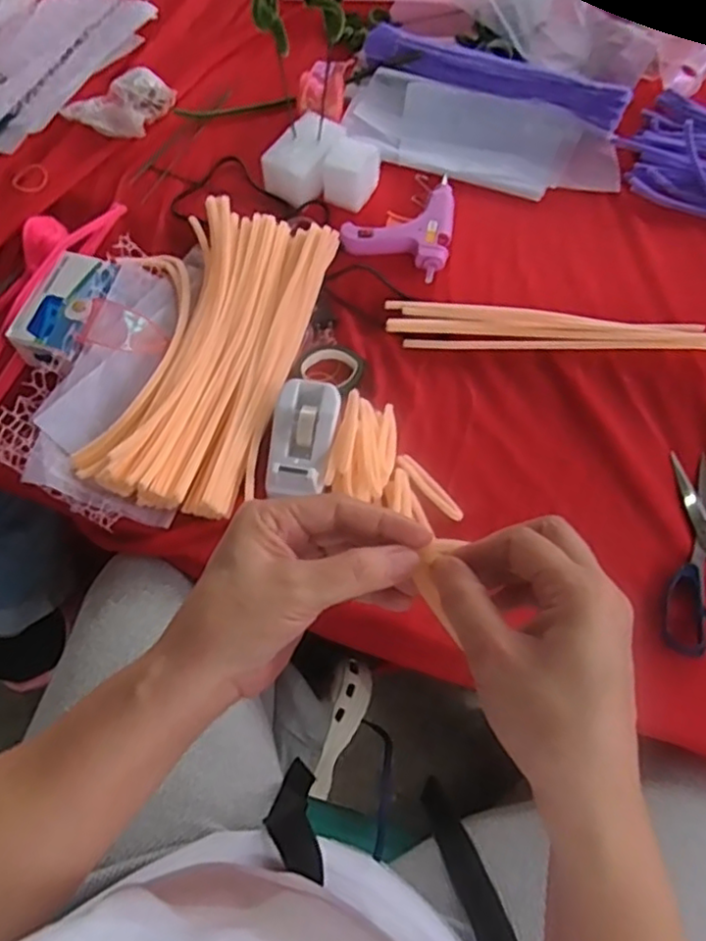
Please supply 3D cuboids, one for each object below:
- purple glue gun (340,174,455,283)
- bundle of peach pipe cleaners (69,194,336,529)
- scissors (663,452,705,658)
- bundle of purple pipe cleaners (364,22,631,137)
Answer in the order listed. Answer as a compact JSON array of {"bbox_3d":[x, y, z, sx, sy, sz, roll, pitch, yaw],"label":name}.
[{"bbox_3d":[0.056,-0.255,0.671,0.102,0.024,0.120,21,67,9],"label":"purple glue gun"},{"bbox_3d":[-0.132,-0.110,0.592,0.158,0.046,0.299,14,66,6],"label":"bundle of peach pipe cleaners"},{"bbox_3d":[0.308,0.070,0.538,0.098,0.011,0.176,13,66,6],"label":"scissors"},{"bbox_3d":[0.154,-0.443,0.743,0.304,0.042,0.055,21,67,9],"label":"bundle of purple pipe cleaners"}]

